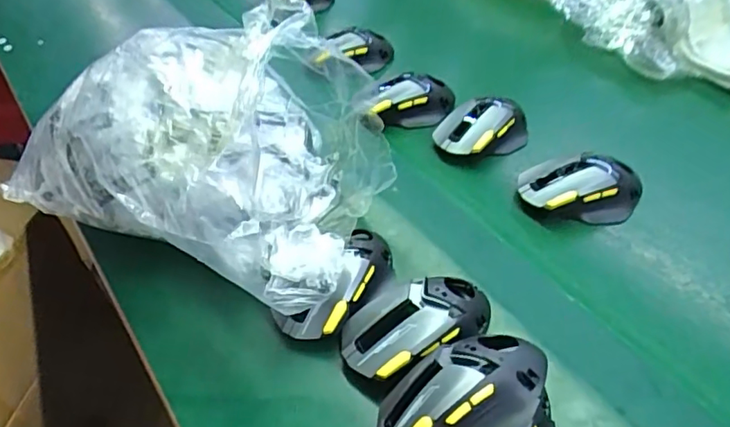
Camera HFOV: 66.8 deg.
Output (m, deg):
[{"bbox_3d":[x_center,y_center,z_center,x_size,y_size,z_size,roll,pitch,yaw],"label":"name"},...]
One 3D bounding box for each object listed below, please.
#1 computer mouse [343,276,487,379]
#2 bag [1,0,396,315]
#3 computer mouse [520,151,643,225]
[{"bbox_3d":[0.041,0.084,0.418,0.120,0.039,0.064,-18,47,-10],"label":"computer mouse"},{"bbox_3d":[-0.146,-0.071,0.473,0.341,0.196,0.178,23,51,19],"label":"bag"},{"bbox_3d":[0.197,-0.022,0.507,0.104,0.041,0.052,5,47,3],"label":"computer mouse"}]

